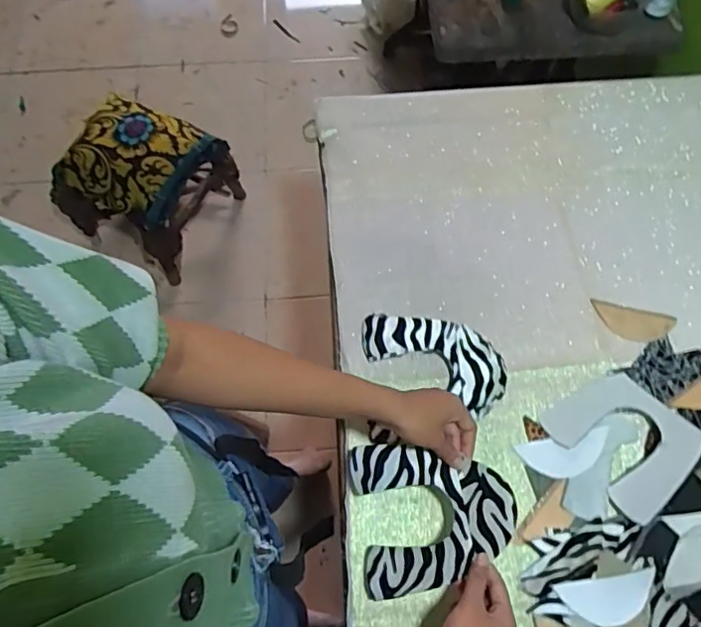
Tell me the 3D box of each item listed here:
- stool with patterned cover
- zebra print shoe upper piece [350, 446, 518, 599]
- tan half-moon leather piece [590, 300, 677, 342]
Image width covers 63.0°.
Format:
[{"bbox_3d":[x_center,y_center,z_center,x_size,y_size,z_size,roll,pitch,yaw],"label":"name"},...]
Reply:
[{"bbox_3d":[-0.488,-0.303,1.430,0.253,0.379,0.369,25,72,9],"label":"stool with patterned cover"},{"bbox_3d":[0.086,0.209,0.597,0.160,0.014,0.148,-11,77,11],"label":"zebra print shoe upper piece"},{"bbox_3d":[0.360,0.013,0.733,0.100,0.004,0.046,13,68,11],"label":"tan half-moon leather piece"}]

